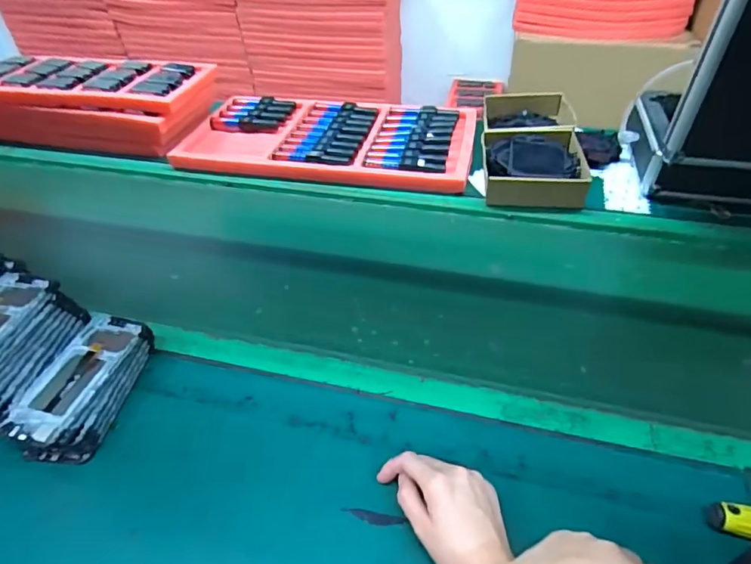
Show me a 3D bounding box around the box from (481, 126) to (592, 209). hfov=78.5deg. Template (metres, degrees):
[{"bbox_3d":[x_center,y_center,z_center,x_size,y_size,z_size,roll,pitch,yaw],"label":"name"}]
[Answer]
[{"bbox_3d":[0.280,-0.209,0.828,0.173,0.063,0.181,2,43,6],"label":"box"}]

